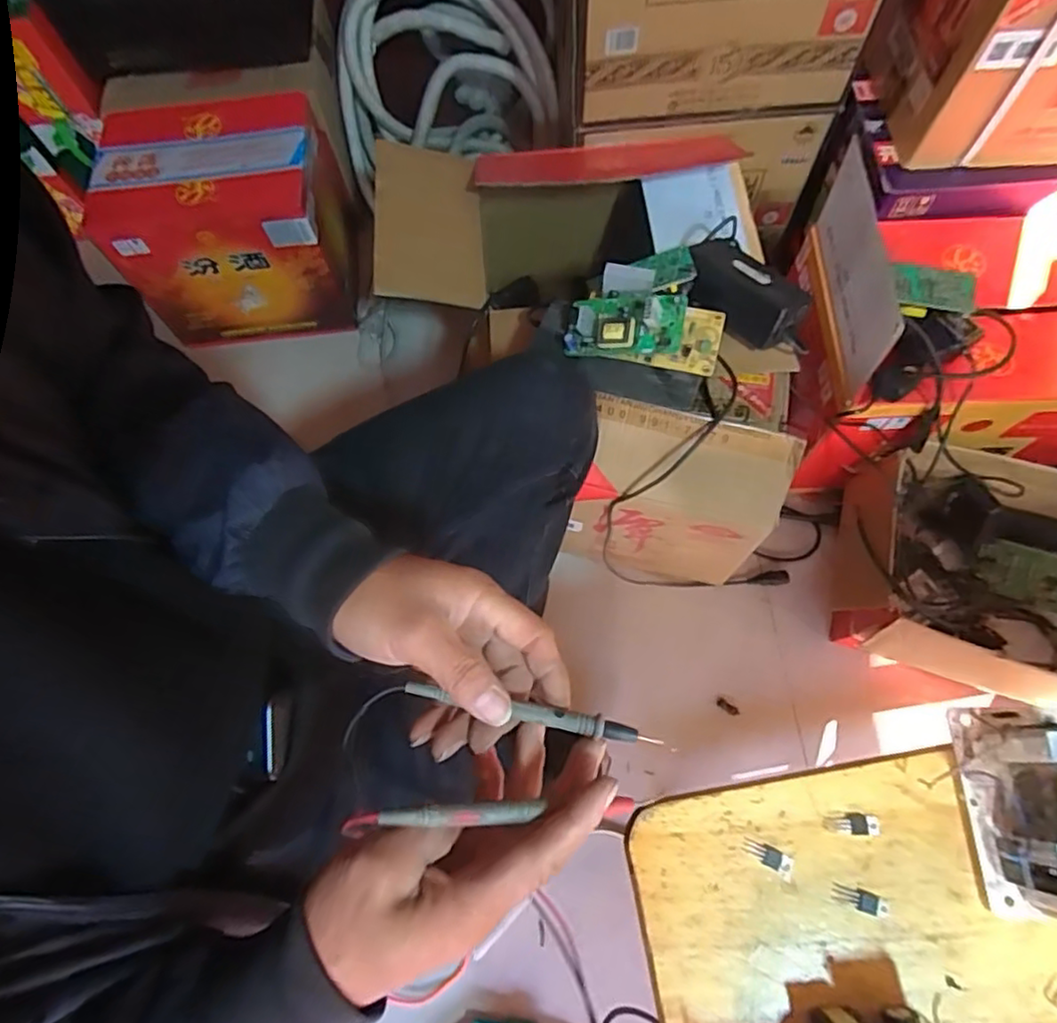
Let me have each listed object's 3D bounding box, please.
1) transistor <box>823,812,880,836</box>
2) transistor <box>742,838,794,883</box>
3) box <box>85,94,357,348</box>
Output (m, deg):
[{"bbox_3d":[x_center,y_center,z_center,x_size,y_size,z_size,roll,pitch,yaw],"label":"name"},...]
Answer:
[{"bbox_3d":[0.189,0.182,0.373,0.030,0.004,0.011,4,69,4],"label":"transistor"},{"bbox_3d":[0.138,0.199,0.368,0.029,0.004,0.013,28,73,13],"label":"transistor"},{"bbox_3d":[-0.487,-0.486,1.096,0.317,0.284,0.234,-7,69,0],"label":"box"}]

